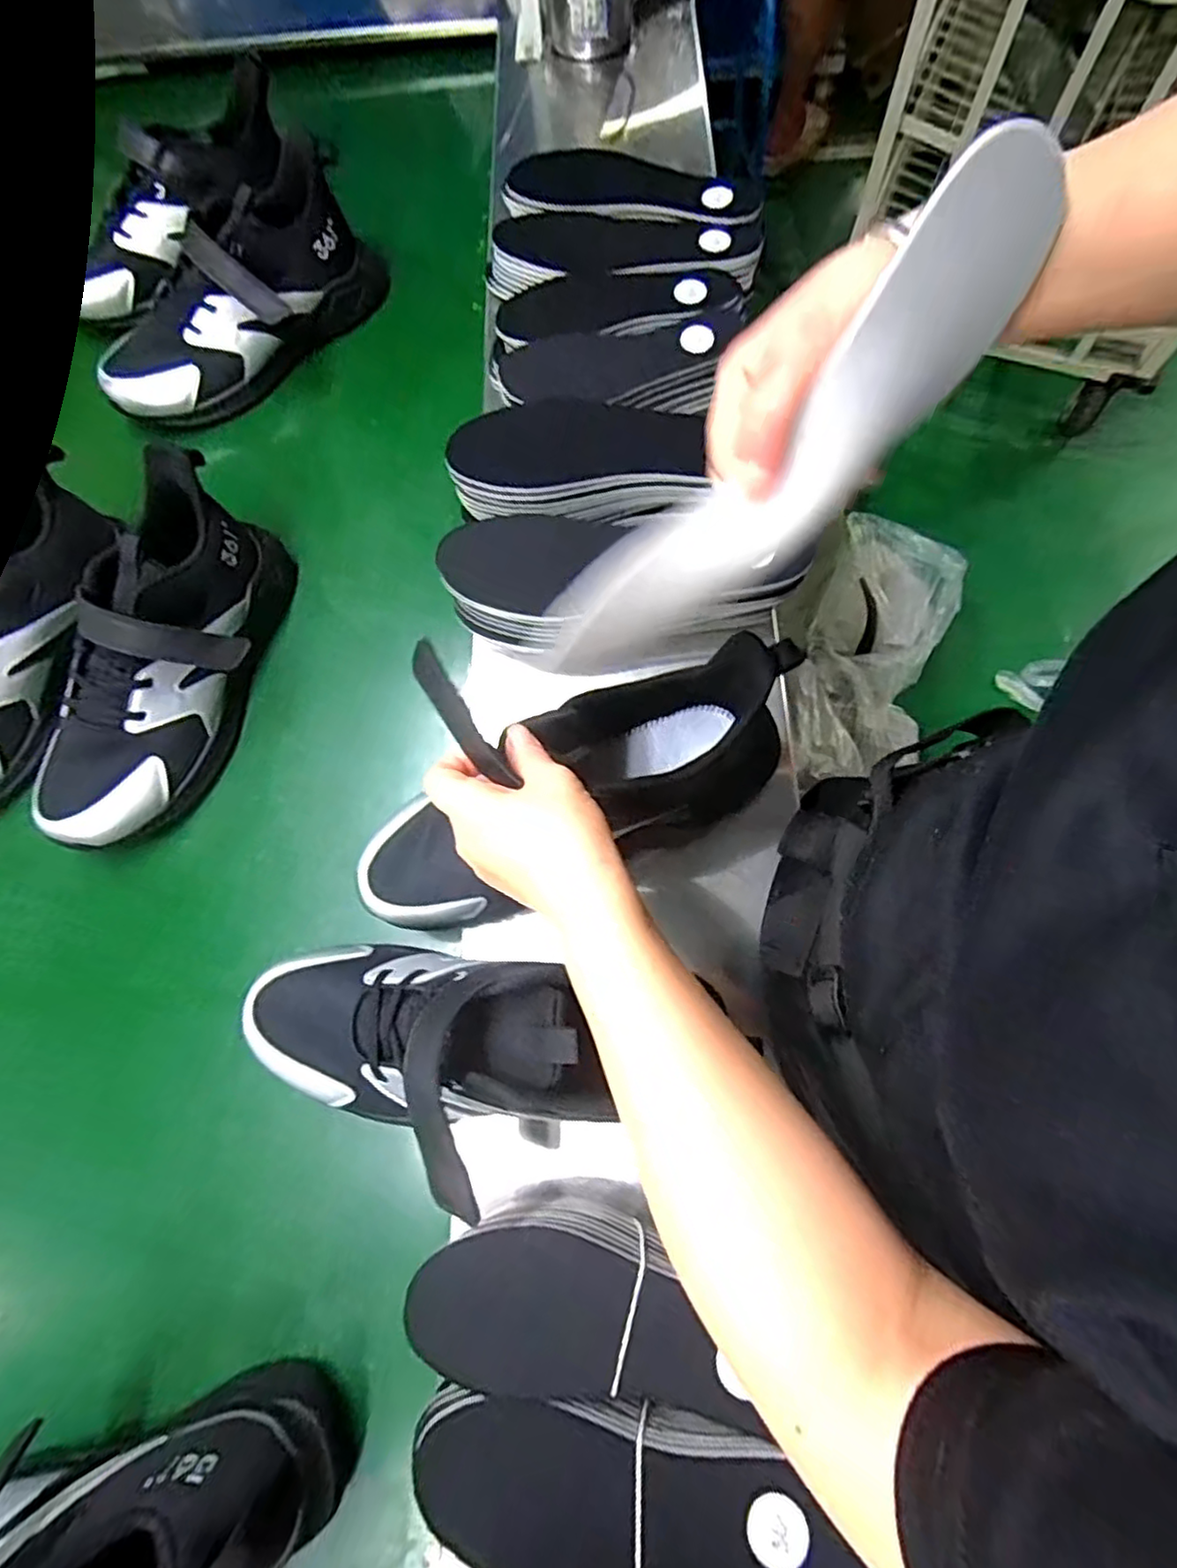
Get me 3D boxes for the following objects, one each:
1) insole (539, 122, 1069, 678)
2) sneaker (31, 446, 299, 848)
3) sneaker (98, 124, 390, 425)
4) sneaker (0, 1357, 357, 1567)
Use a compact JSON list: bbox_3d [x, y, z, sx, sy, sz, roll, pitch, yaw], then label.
[{"bbox_3d":[0.076,-0.125,0.261,0.227,0.068,0.014,-43,46,24],"label":"insole"},{"bbox_3d":[-0.309,-0.092,0.494,0.096,0.112,0.288,16,73,8],"label":"sneaker"},{"bbox_3d":[-0.322,-0.443,0.616,0.284,0.123,0.083,-39,74,-10],"label":"sneaker"},{"bbox_3d":[-0.270,0.403,0.325,0.274,0.115,0.092,-23,72,-5],"label":"sneaker"}]

